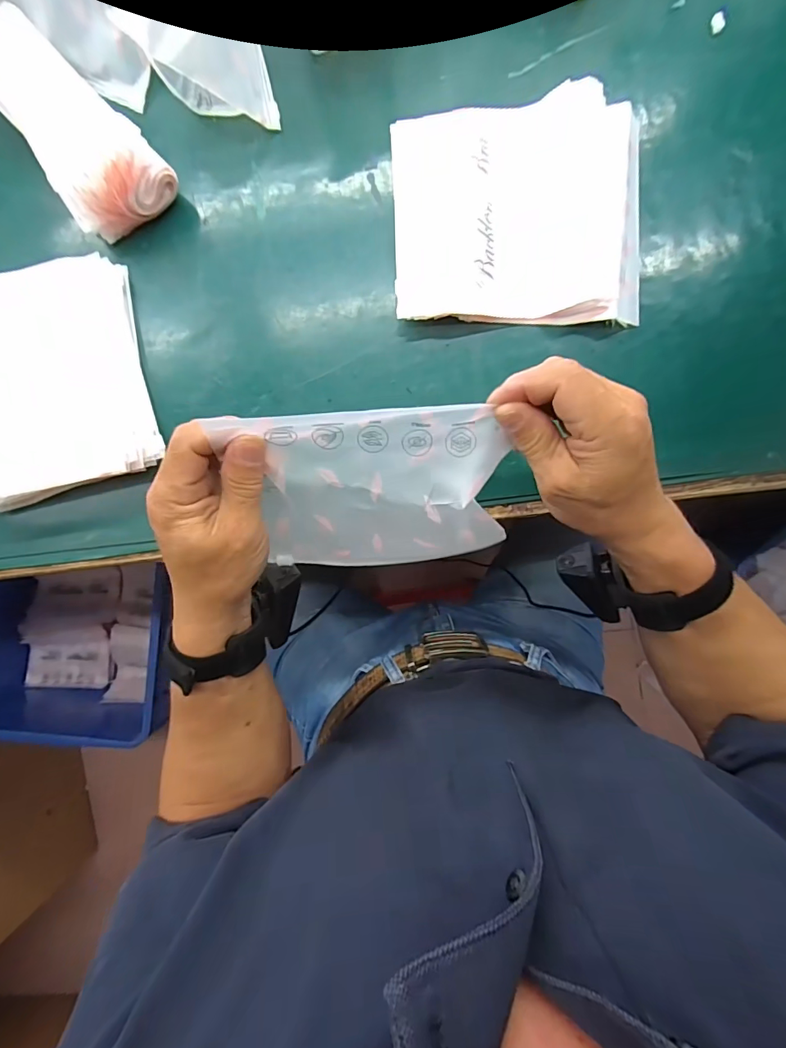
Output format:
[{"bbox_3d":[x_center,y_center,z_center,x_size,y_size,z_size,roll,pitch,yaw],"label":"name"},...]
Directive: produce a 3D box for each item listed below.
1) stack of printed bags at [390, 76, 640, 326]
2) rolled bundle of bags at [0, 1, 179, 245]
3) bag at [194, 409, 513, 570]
[{"bbox_3d":[0.107,-0.269,0.385,0.209,0.020,0.192,-1,86,2],"label":"stack of printed bags"},{"bbox_3d":[-0.283,-0.350,0.386,0.089,0.060,0.199,-37,86,-1],"label":"rolled bundle of bags"},{"bbox_3d":[-0.013,-0.019,0.293,0.165,0.094,0.087,-5,86,1],"label":"bag"}]

